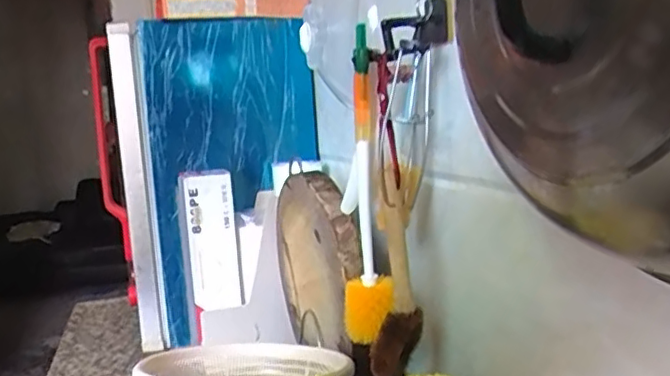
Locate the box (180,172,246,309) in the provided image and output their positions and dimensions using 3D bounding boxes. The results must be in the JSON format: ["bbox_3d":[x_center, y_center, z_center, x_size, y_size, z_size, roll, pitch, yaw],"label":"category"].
[{"bbox_3d":[-0.219,0.086,1.089,0.088,0.229,0.099,-7,6,-11],"label":"box"}]

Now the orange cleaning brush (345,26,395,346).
[{"bbox_3d":[0.031,0.001,0.688,0.053,0.337,0.059,-6,6,4],"label":"orange cleaning brush"}]

